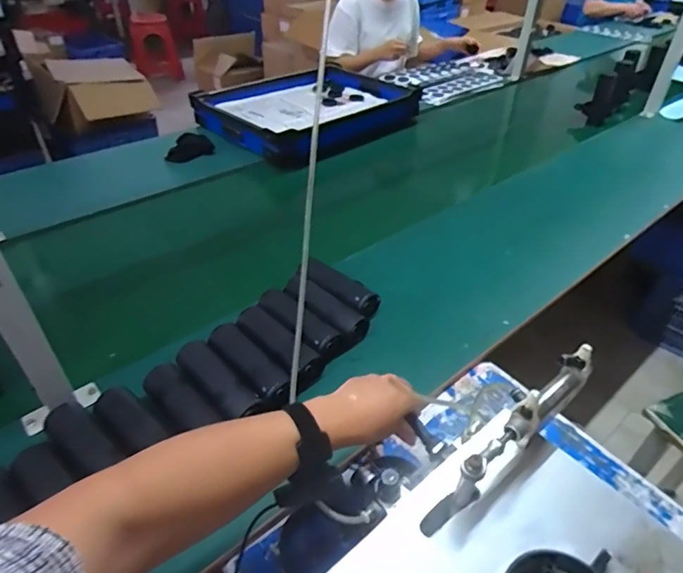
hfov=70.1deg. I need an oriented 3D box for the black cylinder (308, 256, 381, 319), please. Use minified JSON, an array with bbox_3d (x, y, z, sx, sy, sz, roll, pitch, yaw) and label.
[{"bbox_3d":[0.003,-0.001,0.828,0.146,0.040,0.043,33,34,-20],"label":"black cylinder"}]

